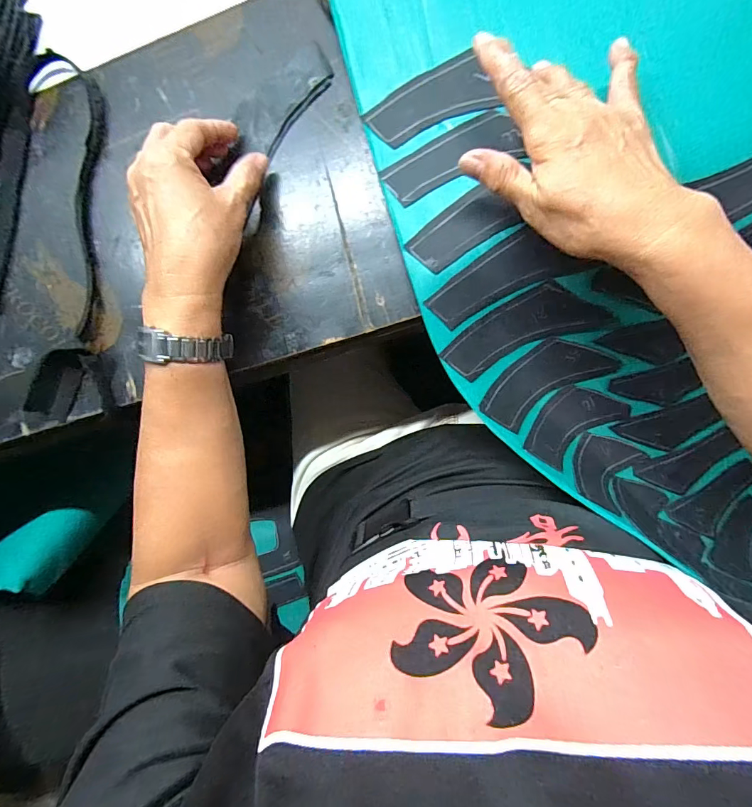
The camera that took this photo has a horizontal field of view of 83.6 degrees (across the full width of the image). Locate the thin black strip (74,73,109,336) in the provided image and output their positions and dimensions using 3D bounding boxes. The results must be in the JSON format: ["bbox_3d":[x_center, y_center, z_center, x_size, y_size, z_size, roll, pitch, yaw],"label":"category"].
[{"bbox_3d":[-0.232,-0.156,0.340,0.018,0.009,0.204,5,93,5],"label":"thin black strip"}]

